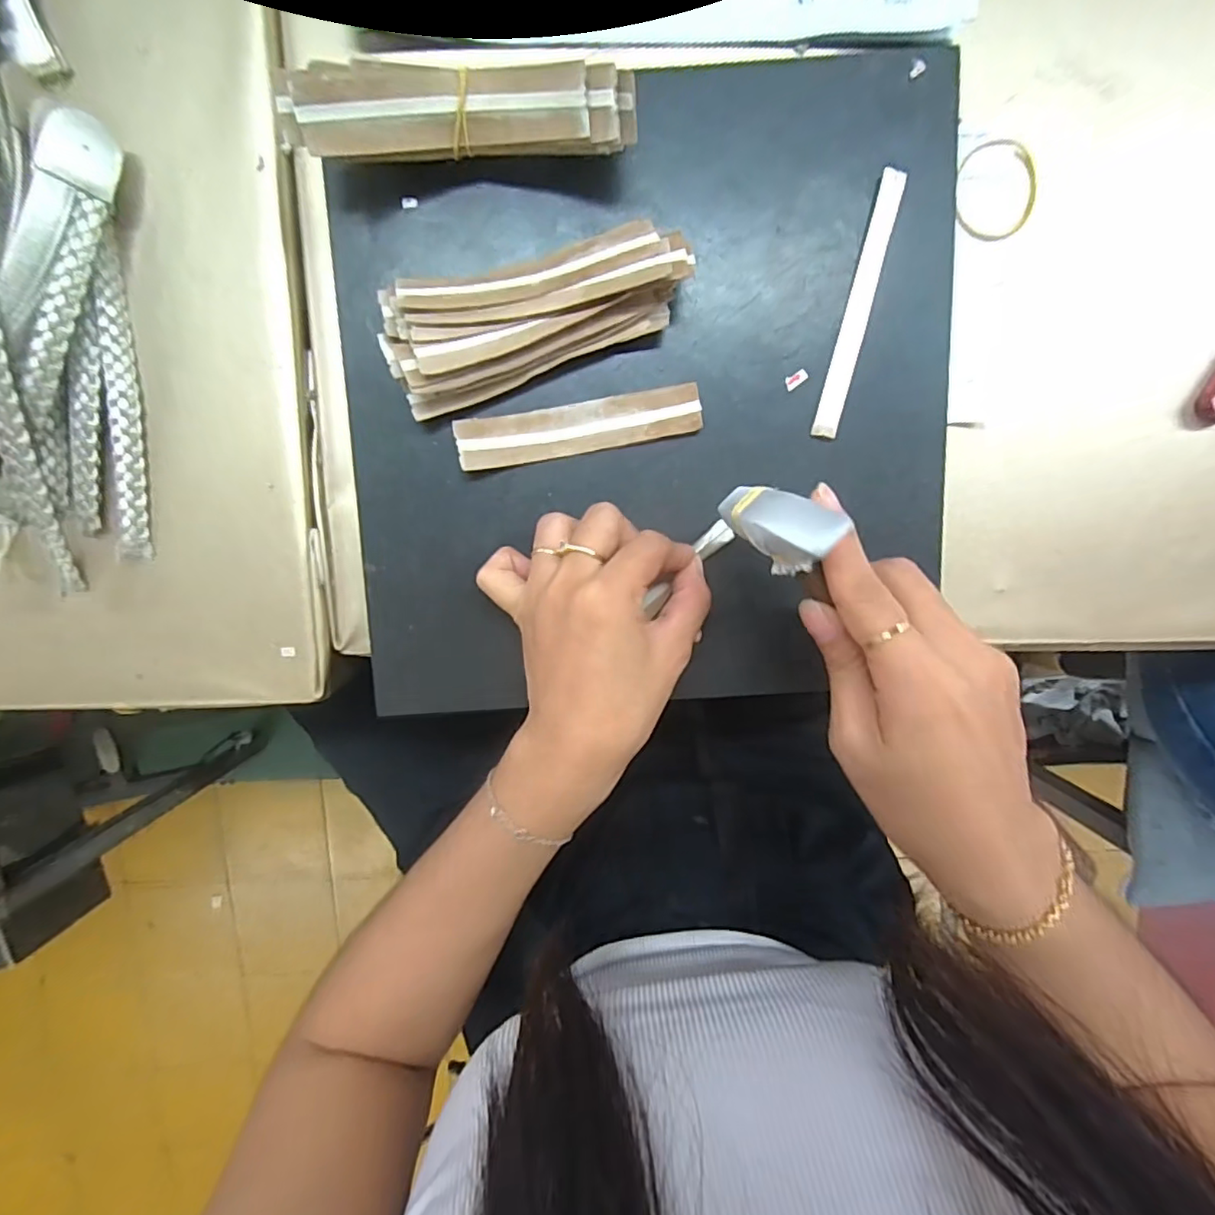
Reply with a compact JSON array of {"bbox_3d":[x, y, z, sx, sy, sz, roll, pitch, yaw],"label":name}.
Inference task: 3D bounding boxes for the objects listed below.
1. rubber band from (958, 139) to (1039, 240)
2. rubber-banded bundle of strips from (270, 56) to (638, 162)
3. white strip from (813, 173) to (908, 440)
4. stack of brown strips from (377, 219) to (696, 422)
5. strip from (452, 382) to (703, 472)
[{"bbox_3d":[0.197,-0.211,0.296,0.043,0.005,0.045,0,100,-1],"label":"rubber band"},{"bbox_3d":[-0.061,-0.210,0.251,0.141,0.041,0.031,-2,99,-1],"label":"rubber-banded bundle of strips"},{"bbox_3d":[0.123,-0.145,0.284,0.013,0.004,0.122,13,99,-3],"label":"white strip"},{"bbox_3d":[-0.034,-0.138,0.270,0.140,0.030,0.055,-18,99,2],"label":"stack of brown strips"},{"bbox_3d":[-0.013,-0.090,0.289,0.119,0.007,0.024,-10,103,-1],"label":"strip"}]

